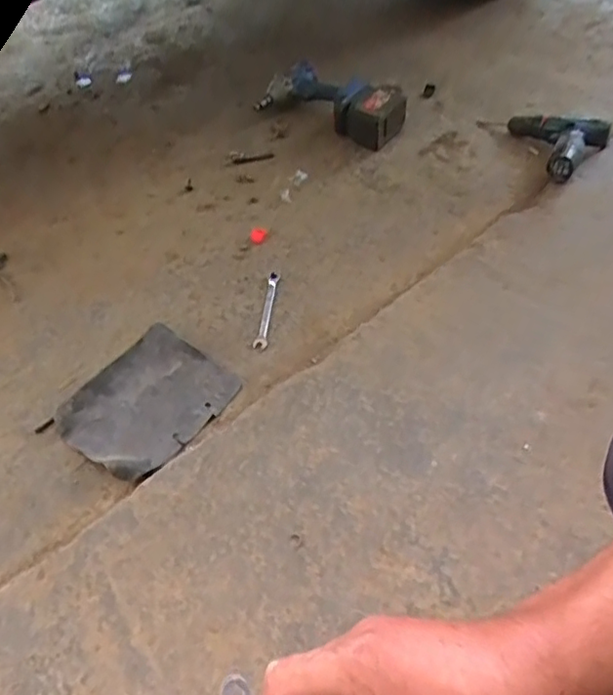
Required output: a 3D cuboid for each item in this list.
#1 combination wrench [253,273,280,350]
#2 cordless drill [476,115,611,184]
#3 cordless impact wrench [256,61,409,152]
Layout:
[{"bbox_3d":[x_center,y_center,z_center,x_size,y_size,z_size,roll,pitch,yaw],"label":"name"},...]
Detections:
[{"bbox_3d":[-0.061,-0.061,0.906,0.020,0.009,0.147,3,52,6],"label":"combination wrench"},{"bbox_3d":[0.440,-0.406,1.086,0.220,0.062,0.205,-2,51,2],"label":"cordless drill"},{"bbox_3d":[0.052,-0.485,1.154,0.288,0.094,0.115,31,59,25],"label":"cordless impact wrench"}]

